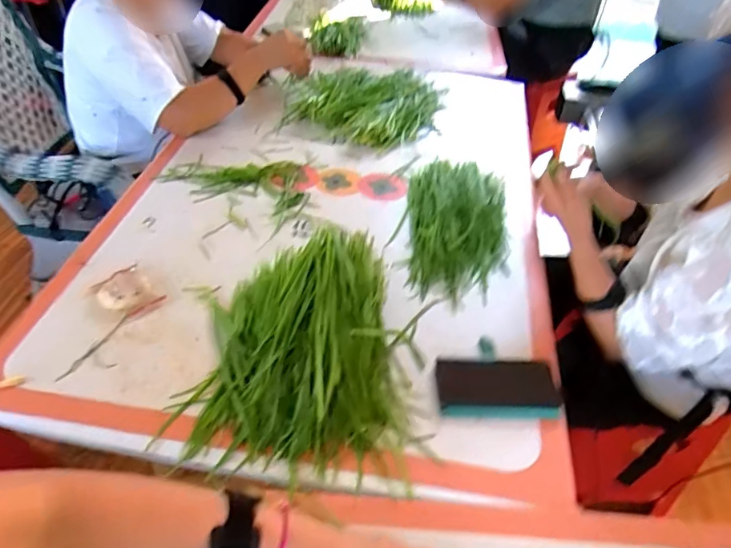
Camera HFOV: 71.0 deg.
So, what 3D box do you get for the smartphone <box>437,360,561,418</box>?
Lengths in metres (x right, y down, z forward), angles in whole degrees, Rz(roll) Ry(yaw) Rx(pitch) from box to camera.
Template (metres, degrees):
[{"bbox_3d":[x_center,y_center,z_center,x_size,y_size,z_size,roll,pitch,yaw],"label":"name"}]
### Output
[{"bbox_3d":[0.183,0.158,0.716,0.161,0.012,0.088,1,45,0],"label":"smartphone"}]

